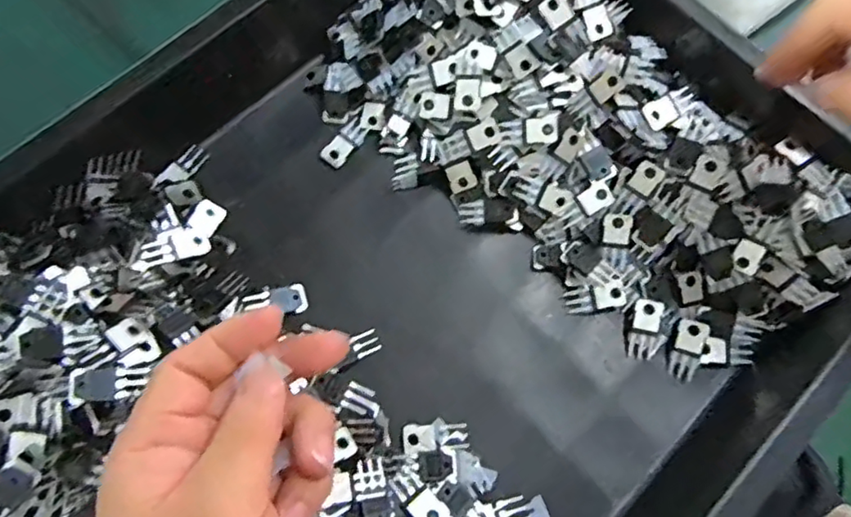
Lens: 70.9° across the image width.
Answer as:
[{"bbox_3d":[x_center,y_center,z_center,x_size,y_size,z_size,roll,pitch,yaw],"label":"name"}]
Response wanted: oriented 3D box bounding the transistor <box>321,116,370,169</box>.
[{"bbox_3d":[-0.051,-0.075,0.382,0.015,0.005,0.036,35,74,9],"label":"transistor"}]

